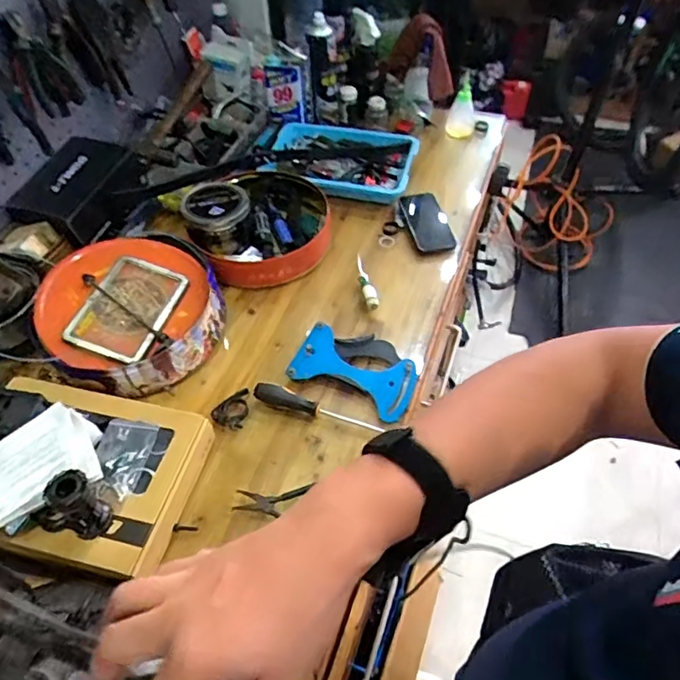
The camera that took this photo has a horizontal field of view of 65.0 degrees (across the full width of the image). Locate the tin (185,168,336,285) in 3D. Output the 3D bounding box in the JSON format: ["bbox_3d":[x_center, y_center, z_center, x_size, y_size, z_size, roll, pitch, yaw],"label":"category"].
[{"bbox_3d":[-0.152,-0.242,1.032,0.257,0.104,0.294,-2,51,0],"label":"tin"}]

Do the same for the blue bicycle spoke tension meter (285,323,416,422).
[{"bbox_3d":[0.028,0.043,0.857,0.188,0.033,0.129,18,54,16],"label":"blue bicycle spoke tension meter"}]

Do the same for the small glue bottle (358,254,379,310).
[{"bbox_3d":[0.047,-0.105,0.969,0.019,0.025,0.122,-10,51,-6],"label":"small glue bottle"}]

